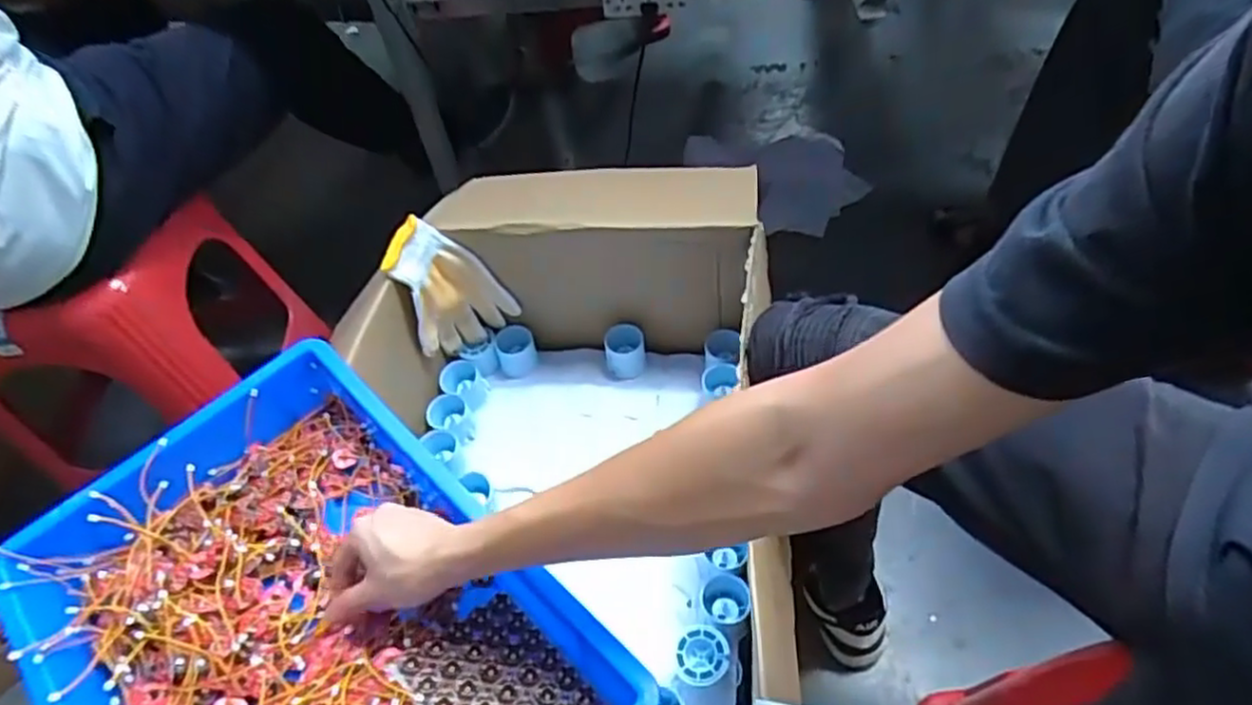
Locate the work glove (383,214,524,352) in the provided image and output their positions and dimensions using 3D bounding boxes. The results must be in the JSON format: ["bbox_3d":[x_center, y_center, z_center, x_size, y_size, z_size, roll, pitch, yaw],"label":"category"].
[{"bbox_3d":[-0.217,-0.078,0.882,0.134,0.196,0.055,-38,56,-21],"label":"work glove"}]

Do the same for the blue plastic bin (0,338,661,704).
[{"bbox_3d":[-0.228,0.207,0.504,0.420,0.077,0.287,35,63,28],"label":"blue plastic bin"}]

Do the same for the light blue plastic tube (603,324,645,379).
[{"bbox_3d":[-0.001,-0.002,0.948,0.053,0.055,0.049,-4,51,5],"label":"light blue plastic tube"}]

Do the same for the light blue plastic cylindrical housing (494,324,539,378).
[{"bbox_3d":[-0.149,-0.001,0.968,0.054,0.045,0.057,-4,51,5],"label":"light blue plastic cylindrical housing"}]

